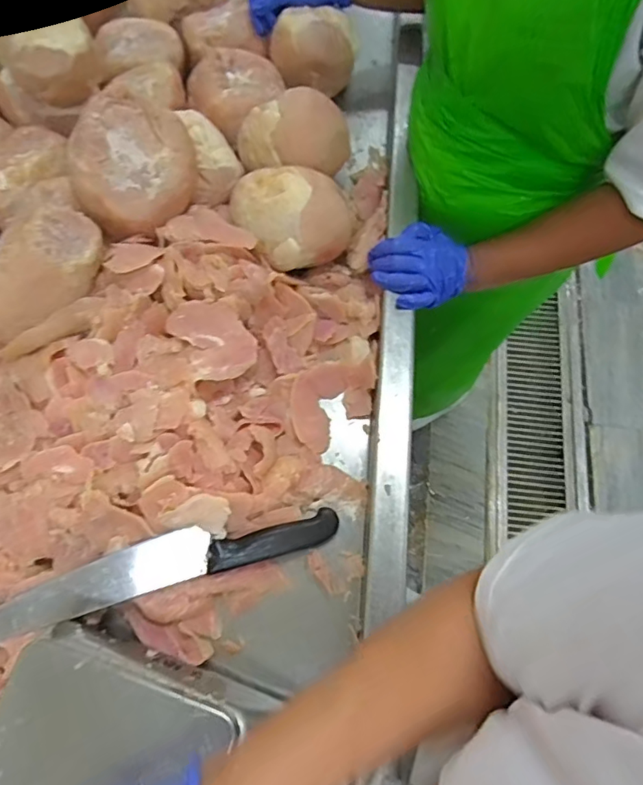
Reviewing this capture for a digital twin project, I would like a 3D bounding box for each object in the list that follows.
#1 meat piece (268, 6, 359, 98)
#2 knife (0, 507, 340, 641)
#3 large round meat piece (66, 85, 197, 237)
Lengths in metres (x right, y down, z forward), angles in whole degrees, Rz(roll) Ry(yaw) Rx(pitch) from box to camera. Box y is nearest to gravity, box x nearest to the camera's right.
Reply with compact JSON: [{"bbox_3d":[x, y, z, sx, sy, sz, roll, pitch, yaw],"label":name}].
[{"bbox_3d":[-0.011,-0.479,0.733,0.122,0.074,0.089,0,68,0],"label":"meat piece"},{"bbox_3d":[-0.161,0.172,0.523,0.354,0.027,0.048,-15,69,-6],"label":"knife"},{"bbox_3d":[-0.213,-0.252,0.596,0.118,0.089,0.131,14,69,6],"label":"large round meat piece"}]

